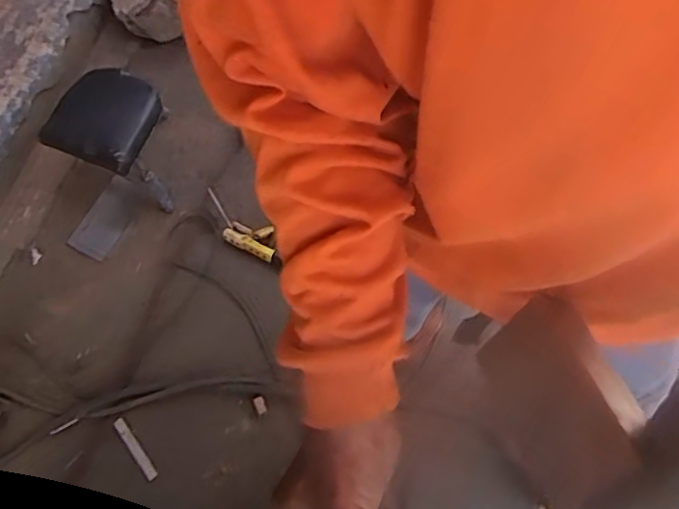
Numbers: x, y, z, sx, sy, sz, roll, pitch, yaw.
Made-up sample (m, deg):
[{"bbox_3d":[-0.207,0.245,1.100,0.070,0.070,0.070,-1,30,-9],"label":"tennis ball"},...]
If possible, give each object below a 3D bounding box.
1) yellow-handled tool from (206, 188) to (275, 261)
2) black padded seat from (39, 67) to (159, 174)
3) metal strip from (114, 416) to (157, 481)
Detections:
[{"bbox_3d":[-0.210,-0.054,1.240,0.187,0.053,0.071,28,75,9],"label":"yellow-handled tool"},{"bbox_3d":[-0.479,-0.279,1.183,0.195,0.042,0.202,22,74,7],"label":"black padded seat"},{"bbox_3d":[-0.401,0.380,1.146,0.022,0.005,0.136,-36,75,-10],"label":"metal strip"}]

